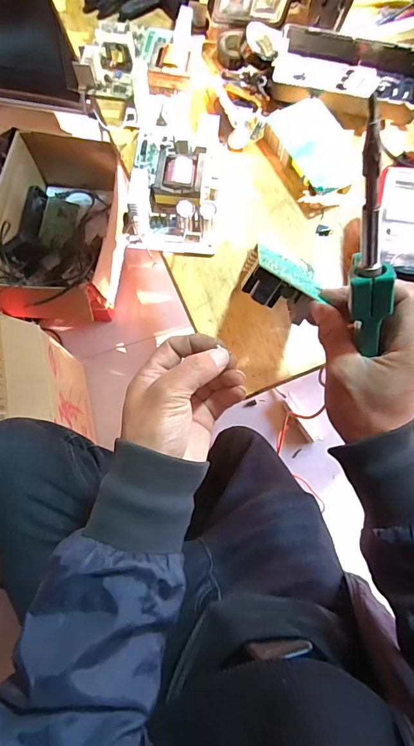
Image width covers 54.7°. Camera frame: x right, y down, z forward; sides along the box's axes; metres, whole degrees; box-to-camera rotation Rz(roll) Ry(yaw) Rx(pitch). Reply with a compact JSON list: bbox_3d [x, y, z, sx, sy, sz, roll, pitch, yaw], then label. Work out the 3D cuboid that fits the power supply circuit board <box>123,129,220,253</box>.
[{"bbox_3d":[-0.039,-0.220,0.455,0.105,0.053,0.155,4,75,1],"label":"power supply circuit board"}]

